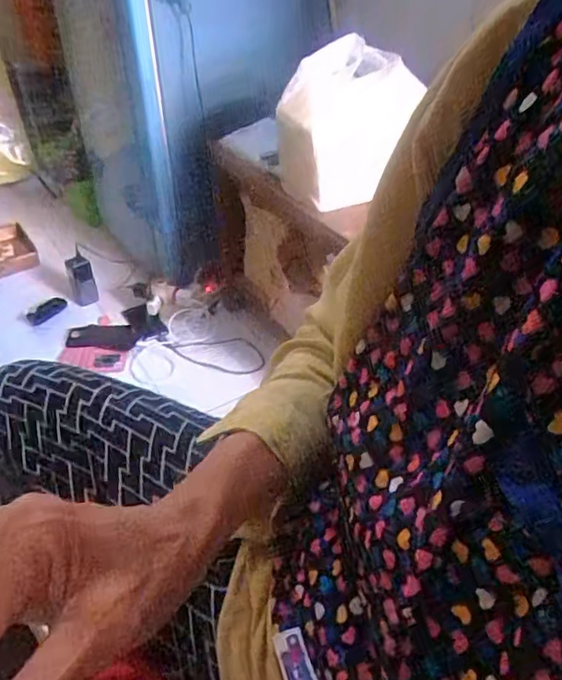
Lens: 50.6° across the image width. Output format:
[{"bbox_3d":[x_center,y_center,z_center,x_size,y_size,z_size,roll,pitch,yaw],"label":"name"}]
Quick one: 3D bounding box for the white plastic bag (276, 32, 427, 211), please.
[{"bbox_3d":[0.134,-0.380,1.055,0.270,0.245,0.128,-28,45,-29],"label":"white plastic bag"}]

